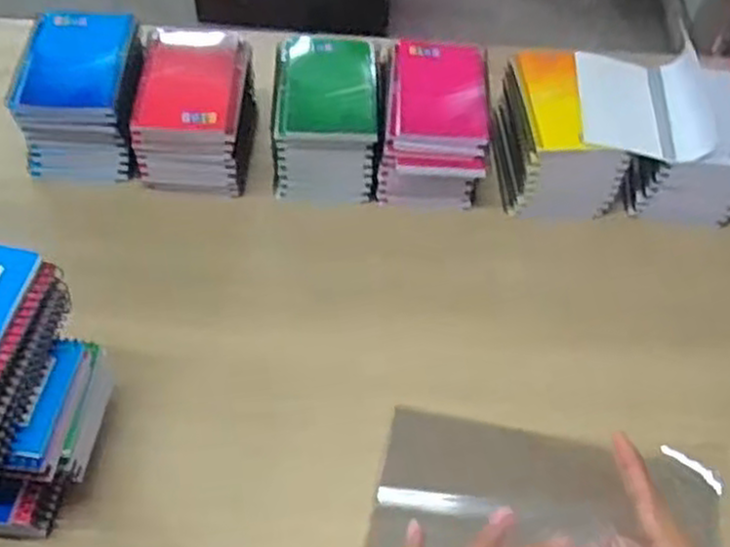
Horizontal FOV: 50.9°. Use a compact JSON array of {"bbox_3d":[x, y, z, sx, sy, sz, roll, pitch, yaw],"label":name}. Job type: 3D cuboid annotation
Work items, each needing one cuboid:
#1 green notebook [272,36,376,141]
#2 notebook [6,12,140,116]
[{"bbox_3d":[-0.035,-0.172,0.716,0.091,0.013,0.113,1,66,-8],"label":"green notebook"},{"bbox_3d":[-0.266,-0.193,0.704,0.099,0.019,0.135,1,53,-3],"label":"notebook"}]

